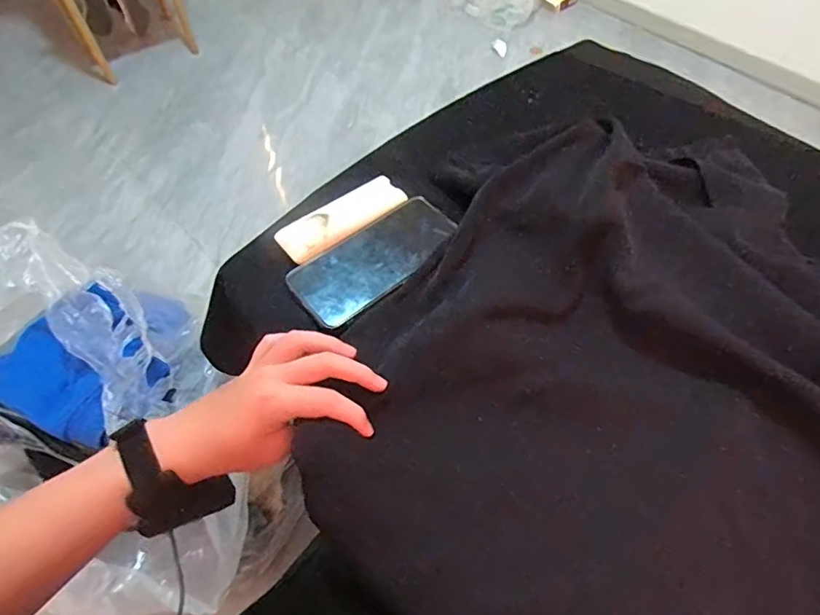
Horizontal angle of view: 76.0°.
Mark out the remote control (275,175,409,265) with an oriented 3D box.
[{"bbox_3d":[-0.066,-0.093,0.519,0.133,0.013,0.045,-36,63,-21],"label":"remote control"}]

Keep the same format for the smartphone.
[{"bbox_3d":[-0.032,-0.048,0.498,0.163,0.011,0.077,-35,63,-21],"label":"smartphone"}]

